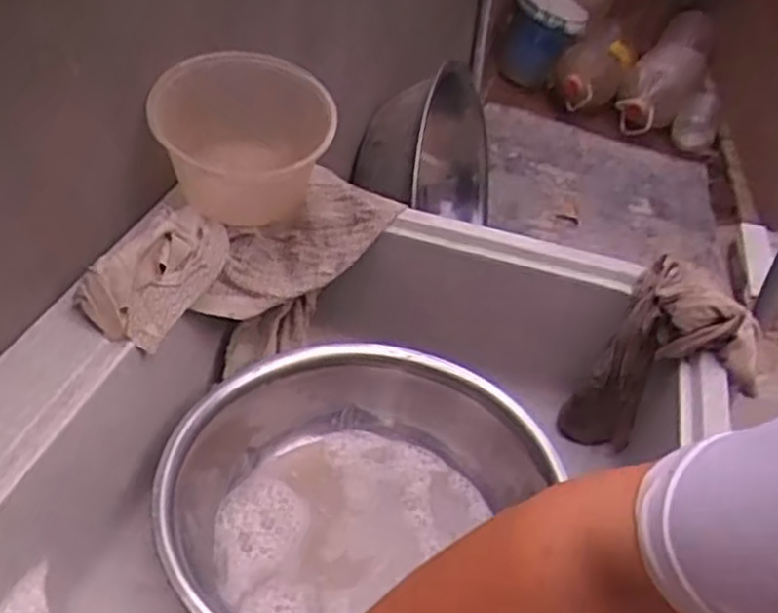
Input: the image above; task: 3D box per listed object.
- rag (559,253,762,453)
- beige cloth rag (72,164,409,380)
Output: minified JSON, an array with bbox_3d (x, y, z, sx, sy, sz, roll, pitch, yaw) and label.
[{"bbox_3d":[0.267,0.062,0.732,0.141,0.227,0.079,34,46,29],"label":"rag"},{"bbox_3d":[-0.140,-0.016,0.743,0.307,0.180,0.079,-26,49,-34],"label":"beige cloth rag"}]

